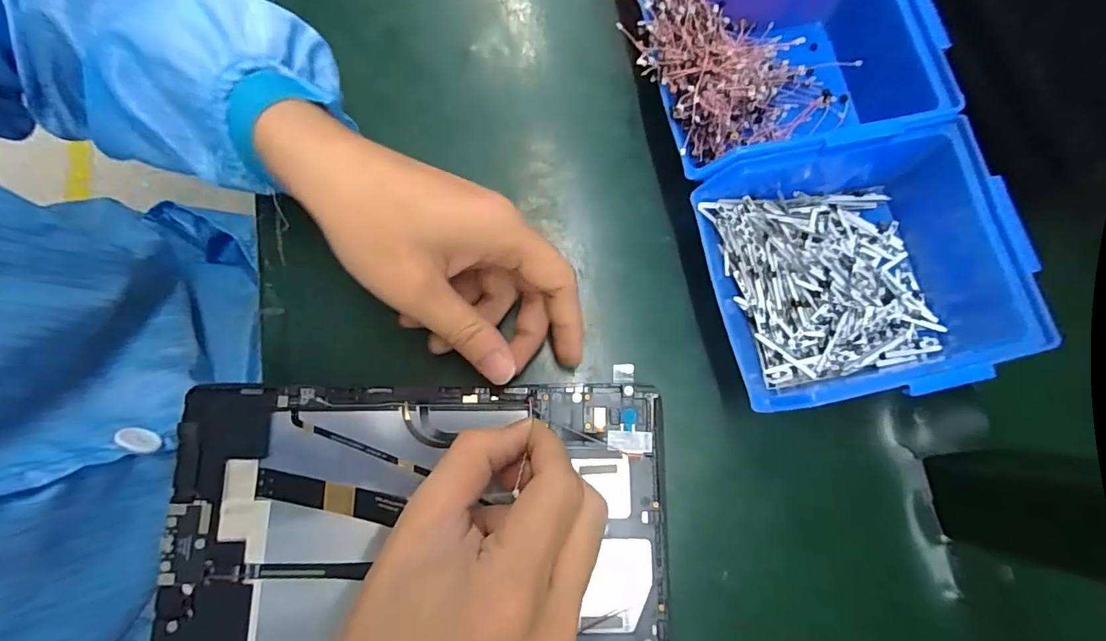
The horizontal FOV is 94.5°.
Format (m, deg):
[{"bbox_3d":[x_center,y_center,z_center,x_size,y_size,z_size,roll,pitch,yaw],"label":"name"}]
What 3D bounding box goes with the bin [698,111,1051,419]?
[{"bbox_3d":[0.163,-0.026,0.273,0.154,0.071,0.127,-14,78,-2],"label":"bin"}]

